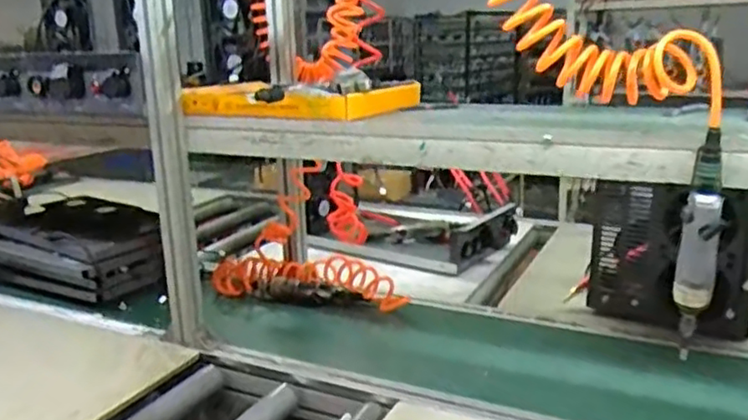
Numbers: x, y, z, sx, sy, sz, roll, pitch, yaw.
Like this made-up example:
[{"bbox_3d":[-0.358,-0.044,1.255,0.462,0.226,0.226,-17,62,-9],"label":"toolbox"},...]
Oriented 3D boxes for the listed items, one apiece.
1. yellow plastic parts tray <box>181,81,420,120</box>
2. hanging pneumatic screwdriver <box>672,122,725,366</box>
[{"bbox_3d":[-0.110,-0.186,1.098,0.340,0.042,0.265,6,17,26],"label":"yellow plastic parts tray"},{"bbox_3d":[0.382,0.041,0.780,0.043,0.254,0.056,4,16,21],"label":"hanging pneumatic screwdriver"}]

